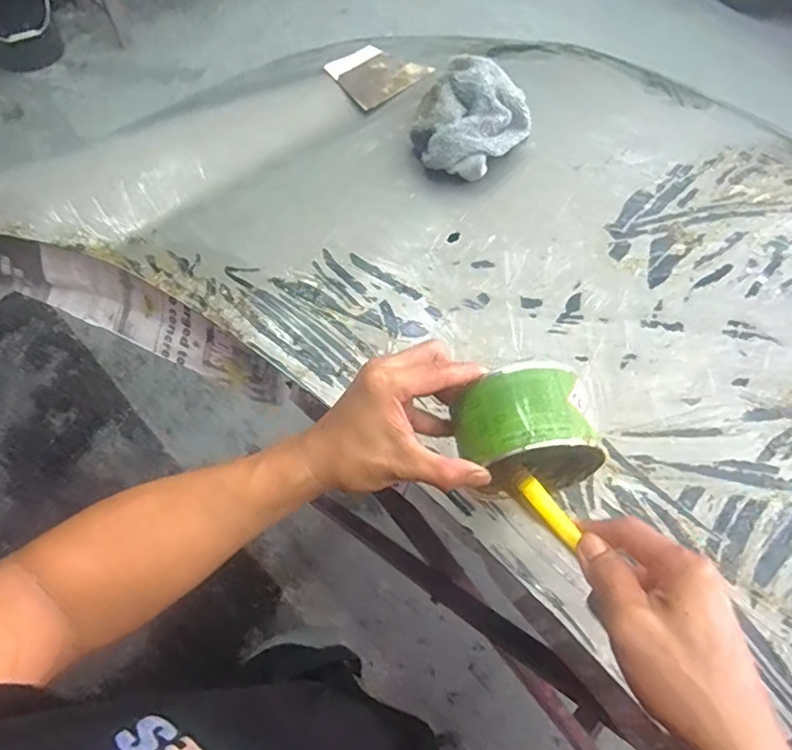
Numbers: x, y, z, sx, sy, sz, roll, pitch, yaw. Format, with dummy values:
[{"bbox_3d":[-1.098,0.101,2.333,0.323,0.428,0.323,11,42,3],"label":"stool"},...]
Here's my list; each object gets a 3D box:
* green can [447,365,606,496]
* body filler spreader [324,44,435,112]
[{"bbox_3d":[0.092,0.044,0.406,0.095,0.093,0.076,-17,64,-11],"label":"green can"},{"bbox_3d":[-0.030,-0.414,0.769,0.105,0.011,0.130,39,68,17],"label":"body filler spreader"}]

